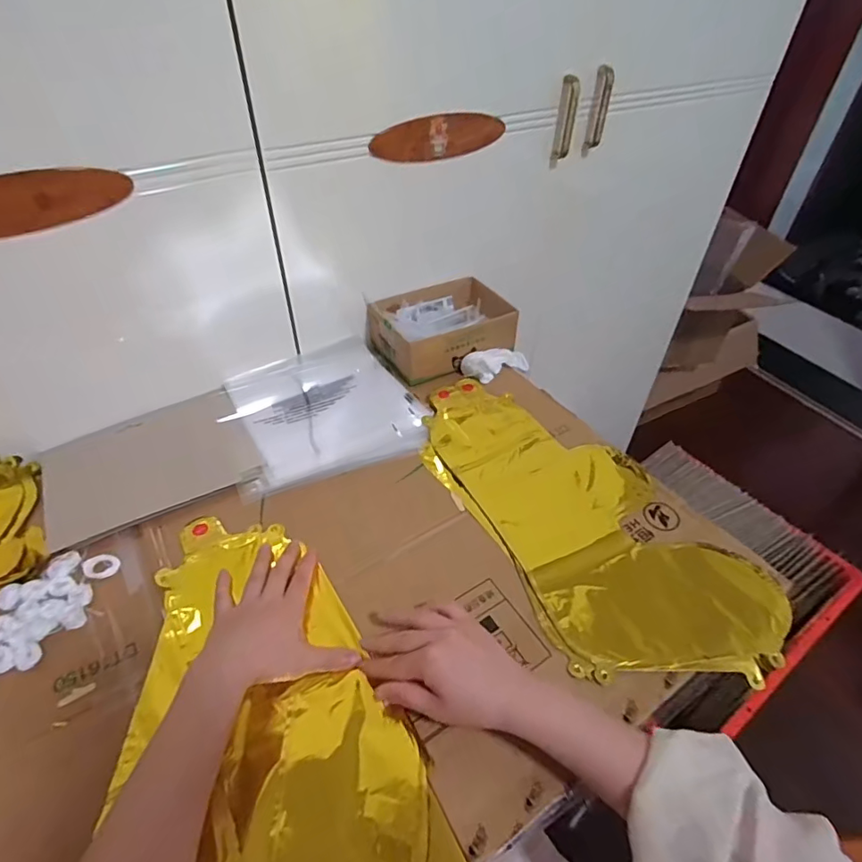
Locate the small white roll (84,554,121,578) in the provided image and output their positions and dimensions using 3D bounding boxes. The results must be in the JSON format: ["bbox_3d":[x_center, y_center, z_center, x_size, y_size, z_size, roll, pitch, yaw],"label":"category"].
[{"bbox_3d":[-0.314,0.129,0.494,0.029,0.004,0.028,1,43,-1],"label":"small white roll"}]

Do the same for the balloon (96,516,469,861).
[{"bbox_3d":[-0.121,0.238,0.414,0.180,0.022,0.428,-27,51,-27],"label":"balloon"}]

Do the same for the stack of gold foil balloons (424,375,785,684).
[{"bbox_3d":[0.150,0.076,0.564,0.209,0.019,0.424,-19,47,-21],"label":"stack of gold foil balloons"}]

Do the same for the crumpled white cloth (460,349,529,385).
[{"bbox_3d":[0.096,-0.097,0.740,0.110,0.036,0.041,-12,43,-35],"label":"crumpled white cloth"}]

